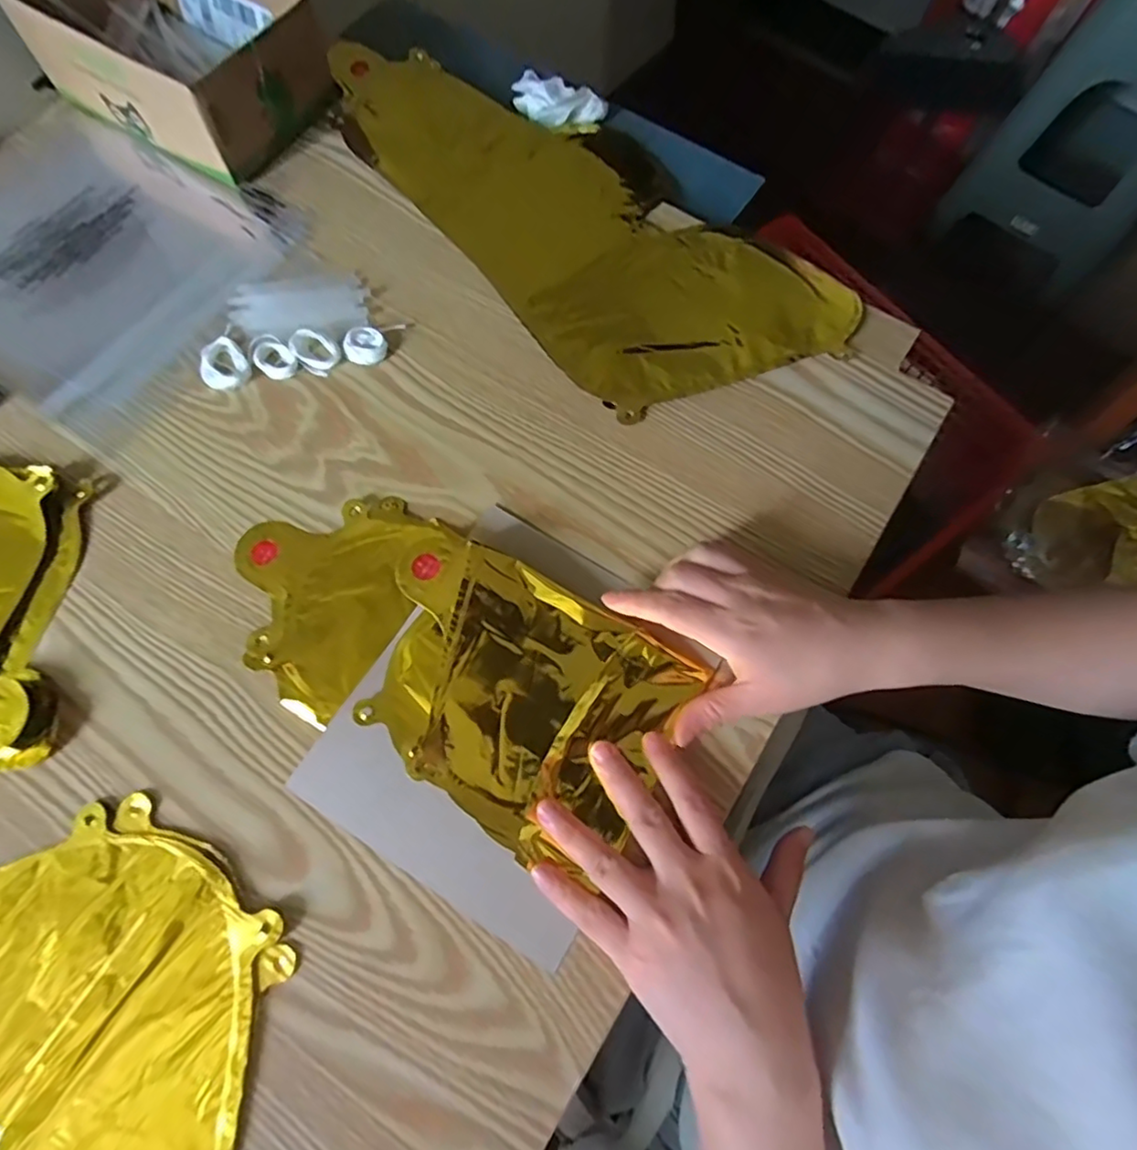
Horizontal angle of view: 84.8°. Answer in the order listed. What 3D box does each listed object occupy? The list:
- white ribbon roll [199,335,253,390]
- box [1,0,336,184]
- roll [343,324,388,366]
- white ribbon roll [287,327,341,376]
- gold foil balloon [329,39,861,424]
[{"bbox_3d":[-0.226,-0.138,0.407,0.030,0.007,0.037,-31,73,-12],"label":"white ribbon roll"},{"bbox_3d":[-0.303,-0.405,0.478,0.206,0.070,0.139,28,71,8],"label":"box"},{"bbox_3d":[-0.137,-0.154,0.416,0.026,0.008,0.027,1,70,-2],"label":"roll"},{"bbox_3d":[-0.168,-0.149,0.411,0.031,0.012,0.025,32,72,10],"label":"white ribbon roll"},{"bbox_3d":[-0.005,-0.279,0.465,0.198,0.013,0.431,-43,76,-15],"label":"gold foil balloon"}]

